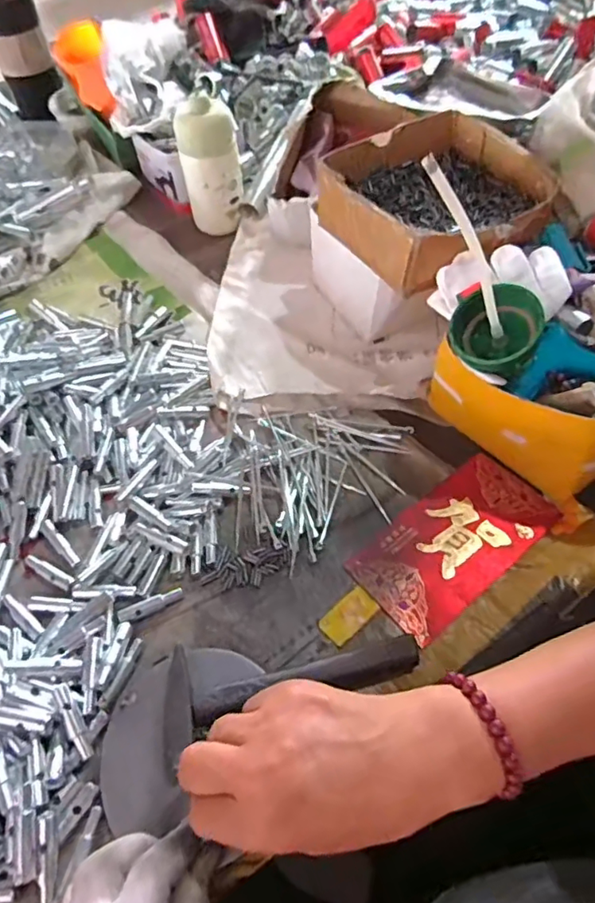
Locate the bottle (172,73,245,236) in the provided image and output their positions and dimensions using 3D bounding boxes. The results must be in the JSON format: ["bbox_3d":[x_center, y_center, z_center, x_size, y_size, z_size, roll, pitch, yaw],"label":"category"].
[{"bbox_3d":[-0.099,-0.339,0.634,0.061,0.135,0.058,37,66,23],"label":"bottle"}]

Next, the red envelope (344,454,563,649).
[{"bbox_3d":[0.128,0.071,0.438,0.164,0.005,0.085,-36,59,-17],"label":"red envelope"}]

